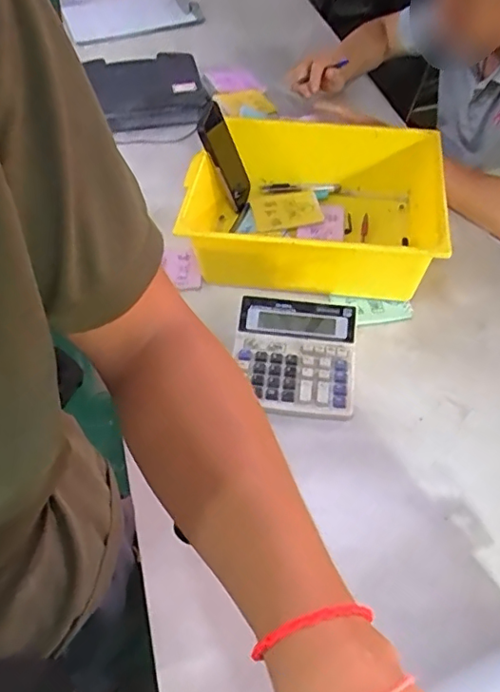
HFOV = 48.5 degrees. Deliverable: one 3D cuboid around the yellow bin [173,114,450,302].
[{"bbox_3d":[0.095,-0.205,0.834,0.357,0.119,0.298,7,52,7],"label":"yellow bin"}]

